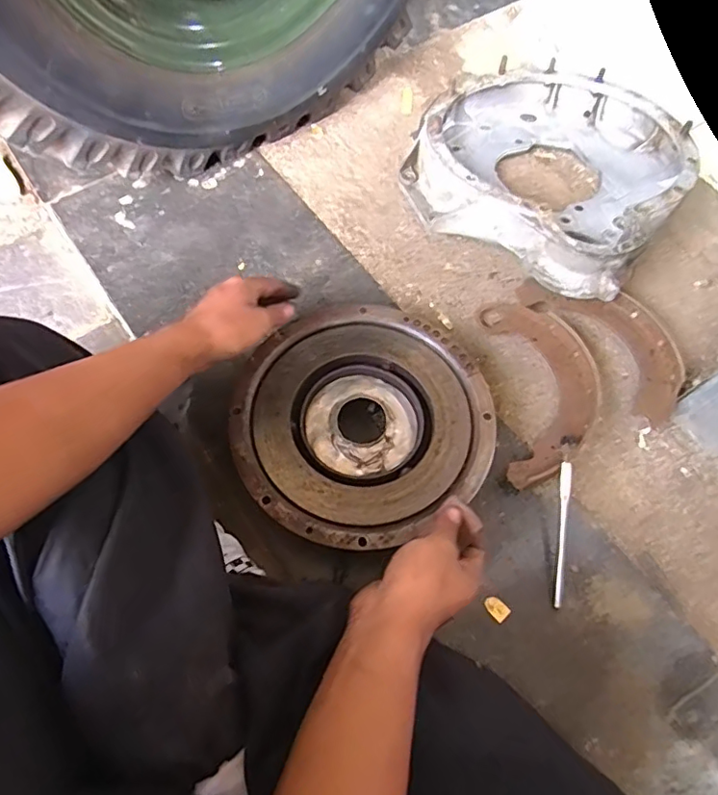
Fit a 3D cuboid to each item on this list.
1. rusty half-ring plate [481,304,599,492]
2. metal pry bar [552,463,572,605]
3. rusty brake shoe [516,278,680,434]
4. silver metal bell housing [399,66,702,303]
[{"bbox_3d":[0.213,-0.016,0.626,0.110,0.040,0.239,-2,65,-1],"label":"rusty half-ring plate"},{"bbox_3d":[0.206,0.137,0.553,0.012,0.010,0.142,8,80,3],"label":"metal pry bar"},{"bbox_3d":[0.301,-0.075,0.655,0.096,0.038,0.228,-35,70,-15],"label":"rusty brake shoe"},{"bbox_3d":[0.258,-0.326,0.739,0.336,0.104,0.365,33,69,14],"label":"silver metal bell housing"}]

